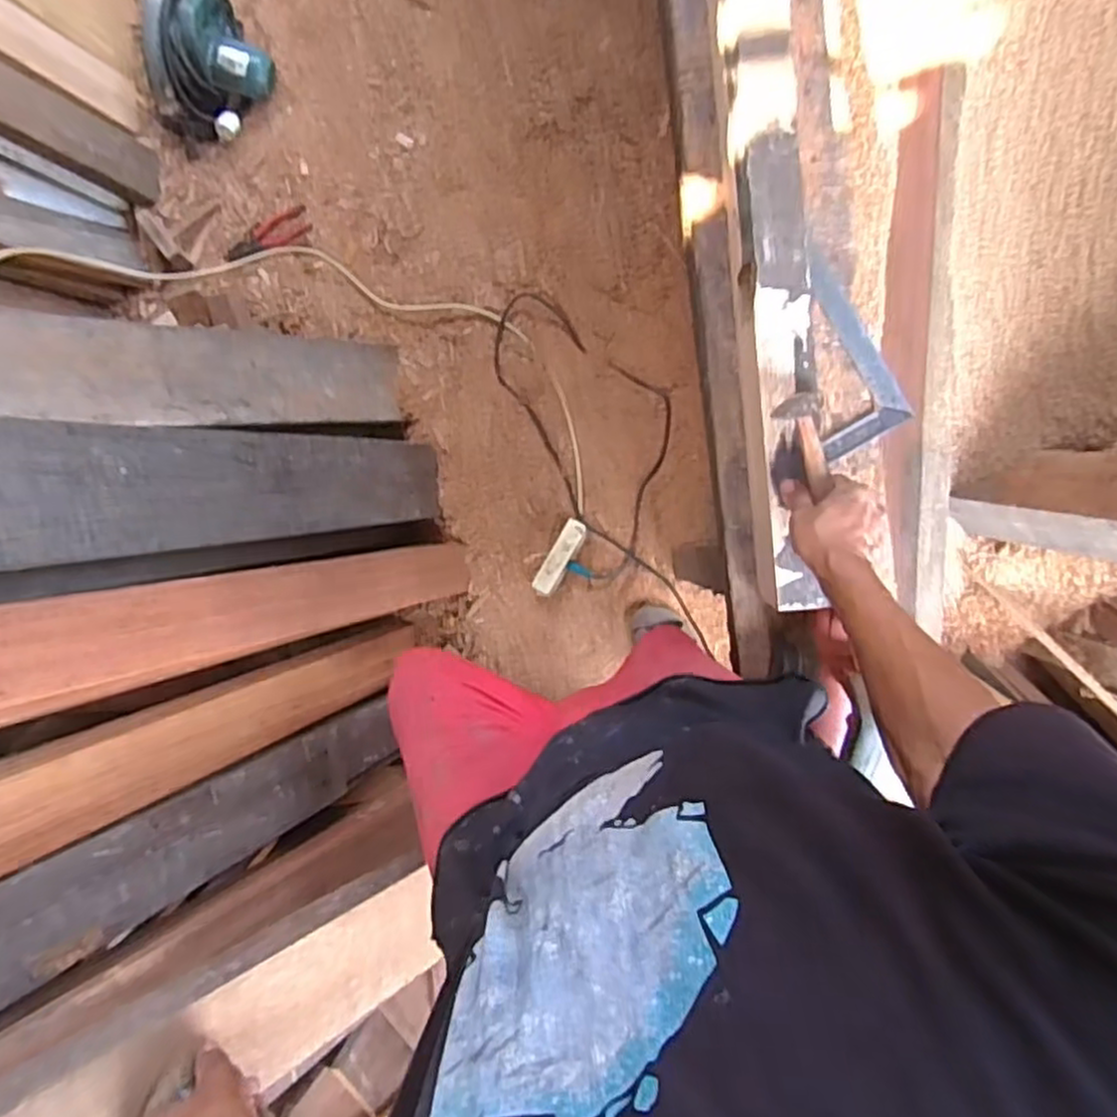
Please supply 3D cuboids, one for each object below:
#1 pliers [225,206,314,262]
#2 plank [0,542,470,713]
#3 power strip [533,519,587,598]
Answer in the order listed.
[{"bbox_3d":[-0.602,-0.671,1.512,0.190,0.015,0.066,-14,91,7],"label":"pliers"},{"bbox_3d":[-0.414,0.066,1.037,0.043,0.976,0.109,6,98,24],"label":"plank"},{"bbox_3d":[0.002,0.000,1.465,0.044,0.049,0.165,30,96,4],"label":"power strip"}]

